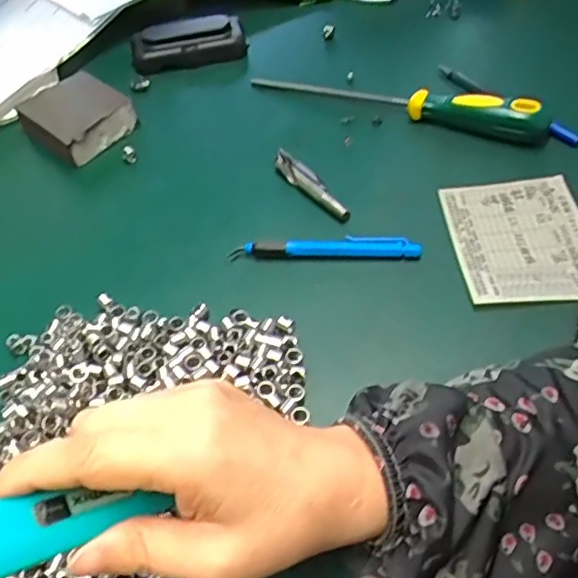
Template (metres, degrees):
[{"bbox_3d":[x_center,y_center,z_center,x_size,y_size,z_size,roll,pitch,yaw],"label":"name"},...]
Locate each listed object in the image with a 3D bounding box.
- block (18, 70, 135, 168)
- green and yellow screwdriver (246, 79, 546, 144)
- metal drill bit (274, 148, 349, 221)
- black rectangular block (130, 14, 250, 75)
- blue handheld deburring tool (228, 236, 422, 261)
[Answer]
[{"bbox_3d":[-0.182,-0.146,0.518,0.089,0.025,0.080,33,61,27],"label":"block"},{"bbox_3d":[0.081,-0.154,0.487,0.239,0.029,0.025,15,54,17],"label":"green and yellow screwdriver"},{"bbox_3d":[0.015,-0.077,0.447,0.014,0.011,0.085,-29,55,-17],"label":"metal drill bit"},{"bbox_3d":[-0.093,-0.229,0.570,0.105,0.023,0.051,-11,52,-4],"label":"black rectangular block"},{"bbox_3d":[0.023,-0.027,0.408,0.125,0.013,0.012,-1,52,4],"label":"blue handheld deburring tool"}]

